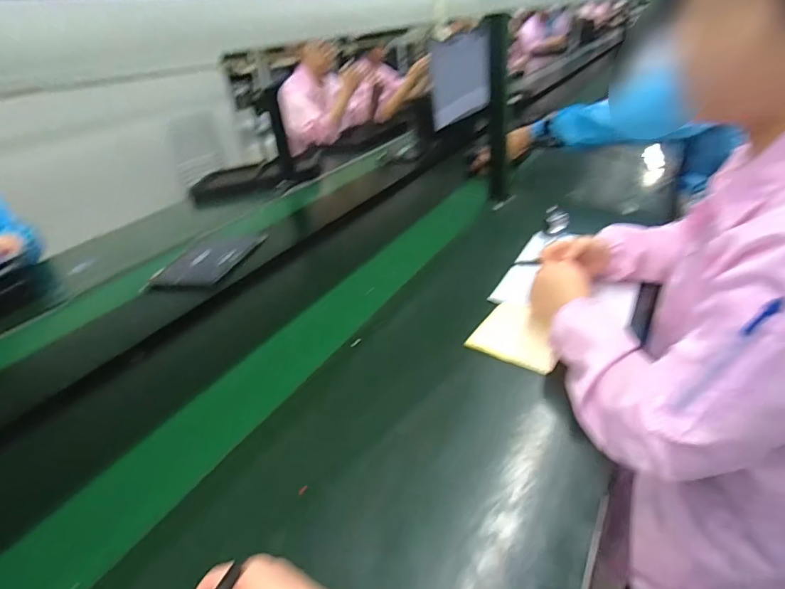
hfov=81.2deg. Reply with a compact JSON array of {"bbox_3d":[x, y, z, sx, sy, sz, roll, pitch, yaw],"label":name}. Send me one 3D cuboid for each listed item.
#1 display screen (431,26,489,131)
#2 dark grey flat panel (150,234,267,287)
[{"bbox_3d":[0.217,-0.689,1.481,0.200,0.259,0.029,3,16,31],"label":"display screen"},{"bbox_3d":[-0.424,-0.084,1.070,0.177,0.018,0.243,-2,31,9],"label":"dark grey flat panel"}]

